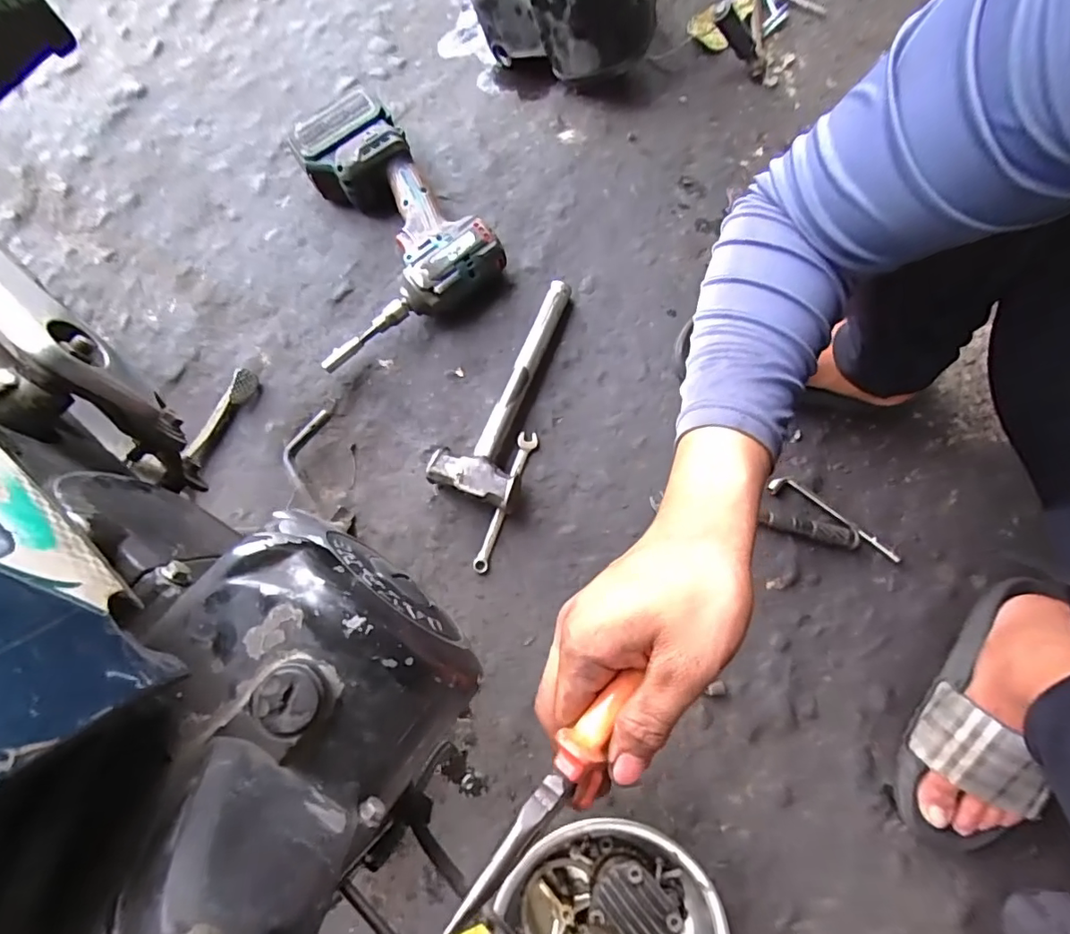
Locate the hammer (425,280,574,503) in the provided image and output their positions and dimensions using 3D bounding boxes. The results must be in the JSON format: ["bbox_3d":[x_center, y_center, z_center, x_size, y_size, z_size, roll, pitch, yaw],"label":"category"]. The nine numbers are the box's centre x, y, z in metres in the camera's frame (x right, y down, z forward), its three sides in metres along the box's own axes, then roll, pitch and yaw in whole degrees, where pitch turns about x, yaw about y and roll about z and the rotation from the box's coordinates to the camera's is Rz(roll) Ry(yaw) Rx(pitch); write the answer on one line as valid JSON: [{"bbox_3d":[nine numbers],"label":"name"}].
[{"bbox_3d":[-0.032,-0.093,0.577,0.086,0.046,0.259,18,81,4],"label":"hammer"}]

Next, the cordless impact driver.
[{"bbox_3d":[-0.187,-0.273,0.593,0.226,0.077,0.252,-28,81,-4],"label":"cordless impact driver"}]

